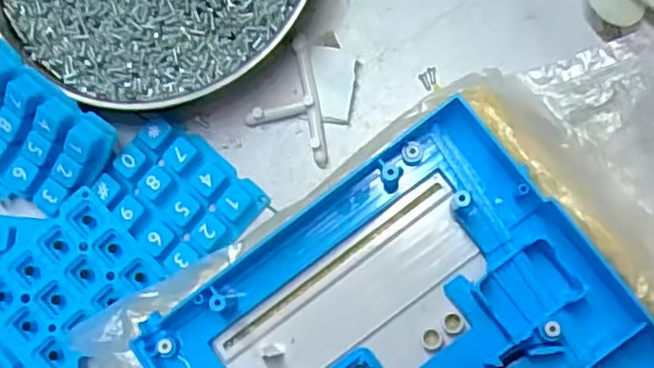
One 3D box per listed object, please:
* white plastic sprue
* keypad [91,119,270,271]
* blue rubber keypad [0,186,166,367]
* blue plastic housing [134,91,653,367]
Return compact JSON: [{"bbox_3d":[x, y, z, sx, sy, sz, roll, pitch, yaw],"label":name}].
[{"bbox_3d":[-0.017,-0.031,0.261,0.027,0.005,0.052,-10,83,4],"label":"white plastic sprue"},{"bbox_3d":[-0.058,0.005,0.259,0.057,0.009,0.045,41,89,8],"label":"keypad"},{"bbox_3d":[-0.099,0.038,0.253,0.058,0.008,0.048,-44,82,-1],"label":"blue rubber keypad"},{"bbox_3d":[0.039,0.075,0.207,0.134,0.019,0.166,-35,82,1],"label":"blue plastic housing"}]

